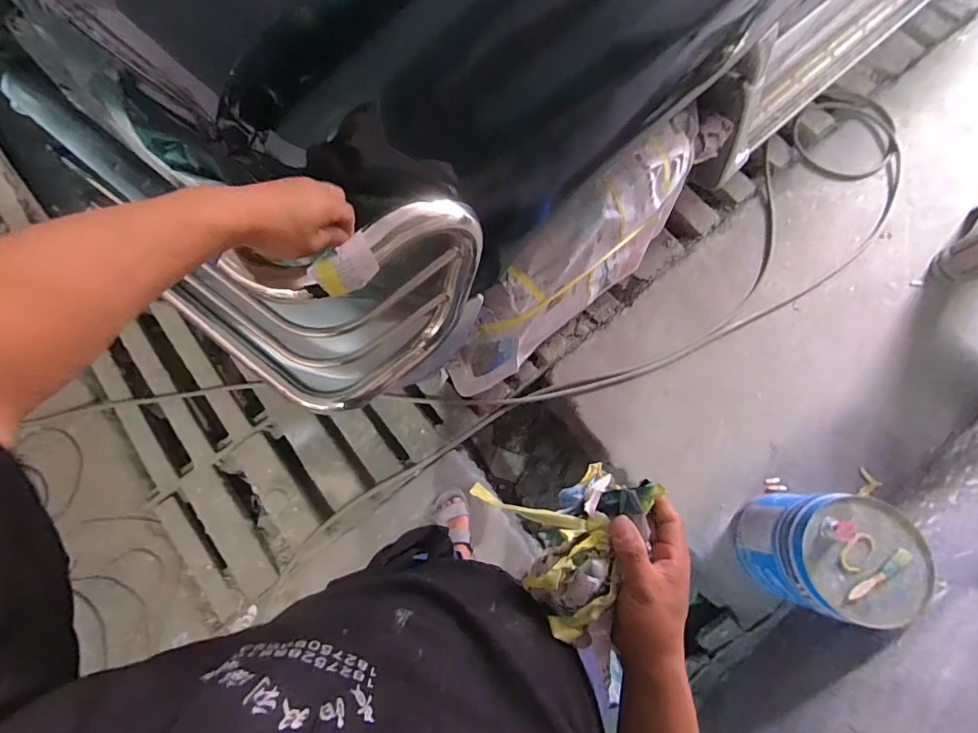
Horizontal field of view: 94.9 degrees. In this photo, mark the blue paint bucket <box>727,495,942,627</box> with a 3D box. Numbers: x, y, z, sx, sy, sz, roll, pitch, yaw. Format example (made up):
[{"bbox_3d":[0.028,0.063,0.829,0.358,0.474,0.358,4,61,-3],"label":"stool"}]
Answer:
[{"bbox_3d":[0.855,0.475,1.154,0.289,0.336,0.274,2,75,3],"label":"blue paint bucket"}]

